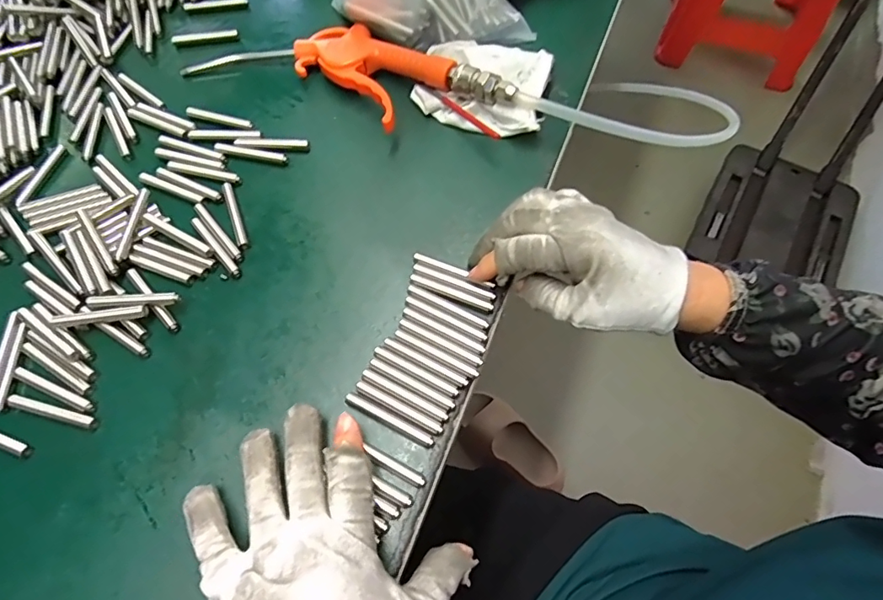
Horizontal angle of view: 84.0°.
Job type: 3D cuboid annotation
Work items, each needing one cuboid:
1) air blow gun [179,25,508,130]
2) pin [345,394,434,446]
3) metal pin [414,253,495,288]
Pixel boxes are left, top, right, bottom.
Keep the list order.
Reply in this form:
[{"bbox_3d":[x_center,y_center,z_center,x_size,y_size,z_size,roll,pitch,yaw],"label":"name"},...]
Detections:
[{"bbox_3d":[-0.079,-0.187,0.396,0.275,0.036,0.095,26,68,12],"label":"air blow gun"},{"bbox_3d":[-0.031,0.070,0.289,0.057,0.004,0.006,25,68,12],"label":"pin"},{"bbox_3d":[0.008,-0.020,0.330,0.058,0.004,0.007,22,67,14],"label":"metal pin"}]

